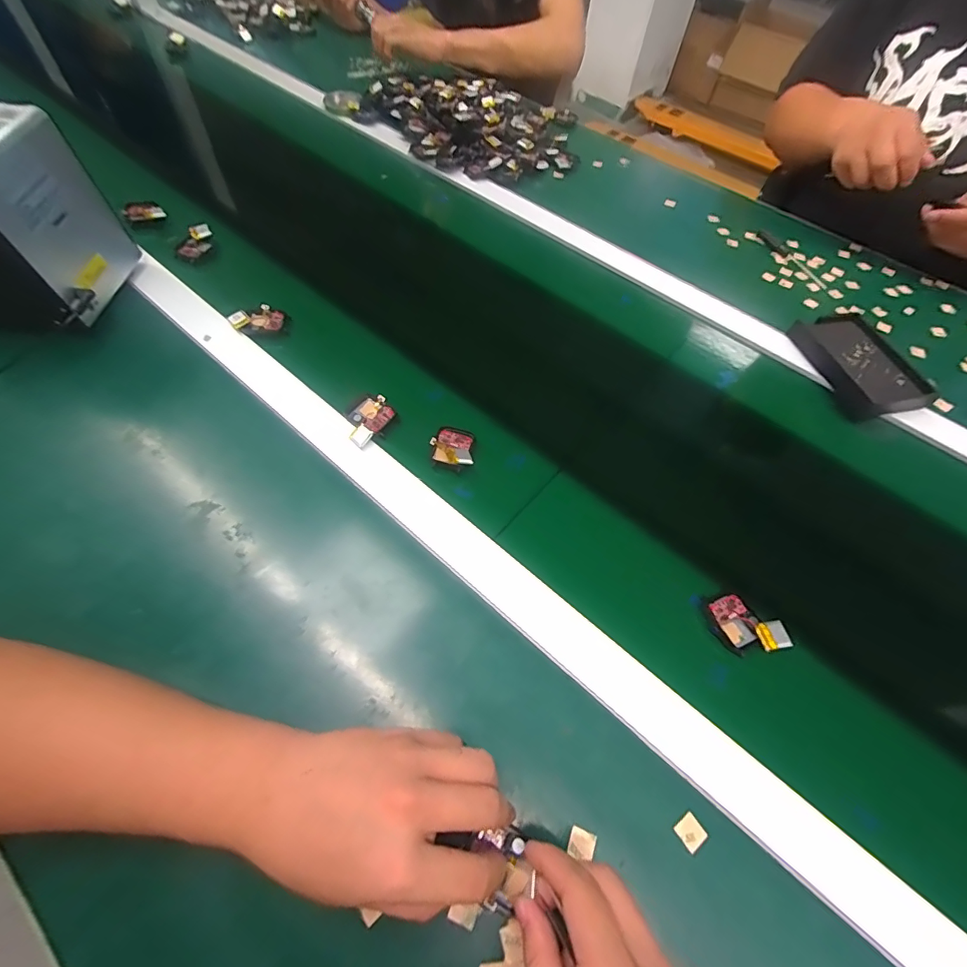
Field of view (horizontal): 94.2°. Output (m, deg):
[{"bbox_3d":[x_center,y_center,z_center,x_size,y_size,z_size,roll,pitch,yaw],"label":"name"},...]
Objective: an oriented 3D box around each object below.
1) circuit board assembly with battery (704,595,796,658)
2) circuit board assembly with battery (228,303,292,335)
[{"bbox_3d":[0.201,0.109,0.347,0.044,0.017,0.046,-14,61,-12],"label":"circuit board assembly with battery"},{"bbox_3d":[-0.237,-0.175,0.480,0.058,0.017,0.027,-12,61,-11],"label":"circuit board assembly with battery"}]

